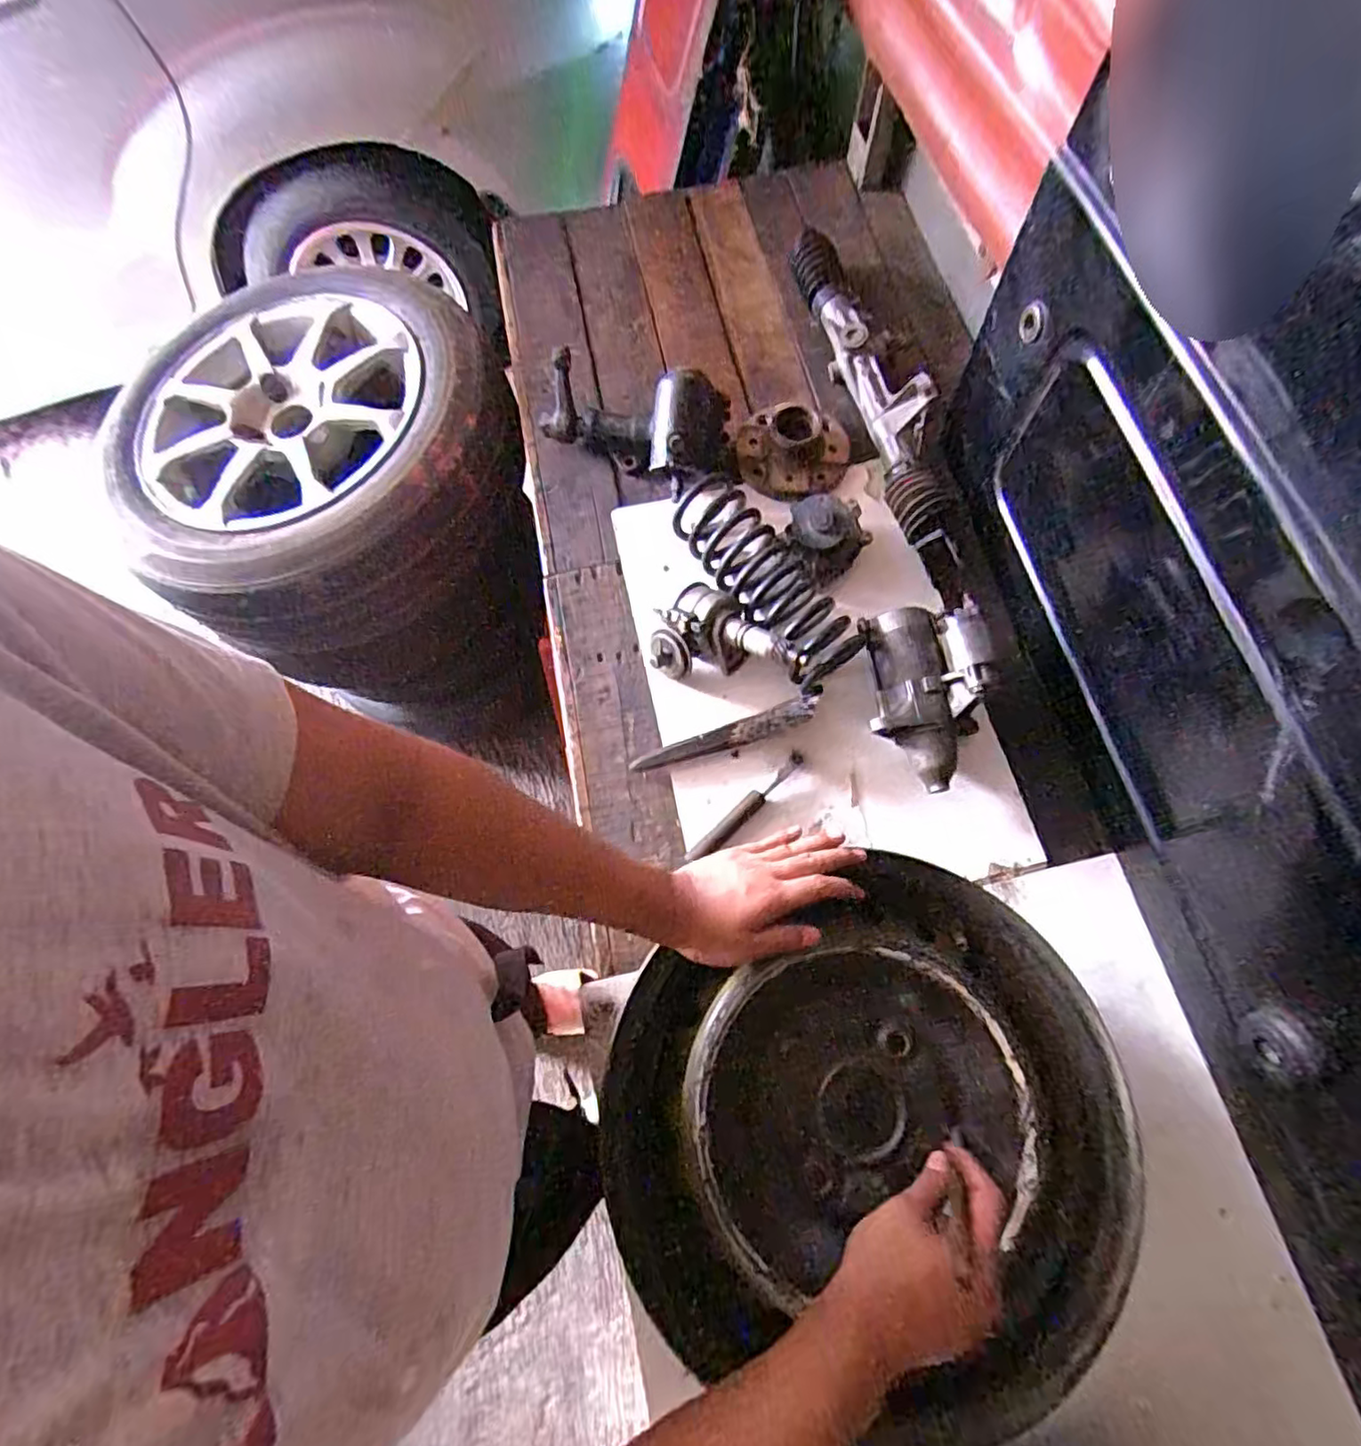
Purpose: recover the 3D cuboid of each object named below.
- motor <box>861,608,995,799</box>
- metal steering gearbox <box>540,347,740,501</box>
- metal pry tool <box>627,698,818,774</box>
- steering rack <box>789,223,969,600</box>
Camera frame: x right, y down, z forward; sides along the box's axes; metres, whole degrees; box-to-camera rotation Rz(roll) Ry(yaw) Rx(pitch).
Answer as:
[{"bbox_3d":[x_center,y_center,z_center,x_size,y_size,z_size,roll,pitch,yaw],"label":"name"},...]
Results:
[{"bbox_3d":[0.258,-0.029,0.687,0.126,0.076,0.192,2,71,-1],"label":"motor"},{"bbox_3d":[-0.050,-0.376,0.816,0.254,0.086,0.124,20,71,21],"label":"metal steering gearbox"},{"bbox_3d":[0.046,0.018,0.706,0.202,0.013,0.027,-20,93,3],"label":"metal pry tool"},{"bbox_3d":[0.250,-0.408,0.819,0.065,0.070,0.567,-13,72,-6],"label":"steering rack"}]

